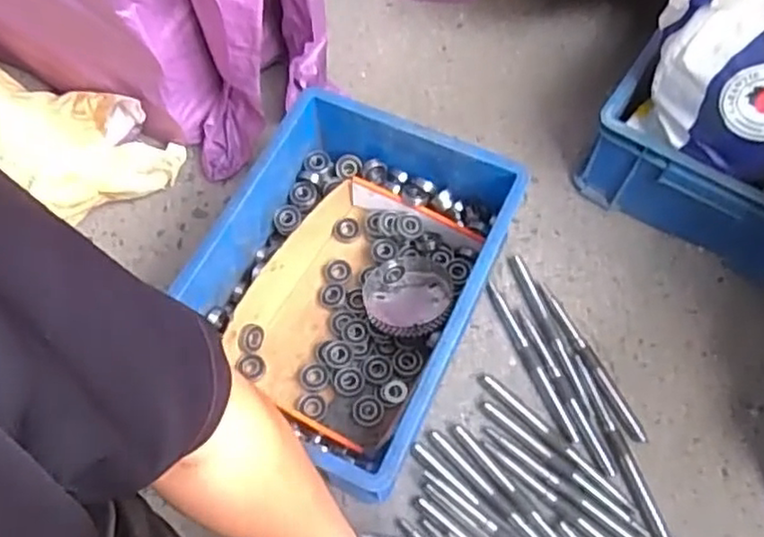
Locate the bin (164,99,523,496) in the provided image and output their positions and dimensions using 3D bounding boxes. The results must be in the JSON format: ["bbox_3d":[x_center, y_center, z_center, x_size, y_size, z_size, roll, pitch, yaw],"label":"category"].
[{"bbox_3d":[-0.038,0.012,0.790,0.295,0.141,0.368,24,67,11],"label":"bin"}]

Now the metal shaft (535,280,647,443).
[{"bbox_3d":[0.250,0.107,0.815,0.020,0.011,0.222,-24,67,-10],"label":"metal shaft"}]

